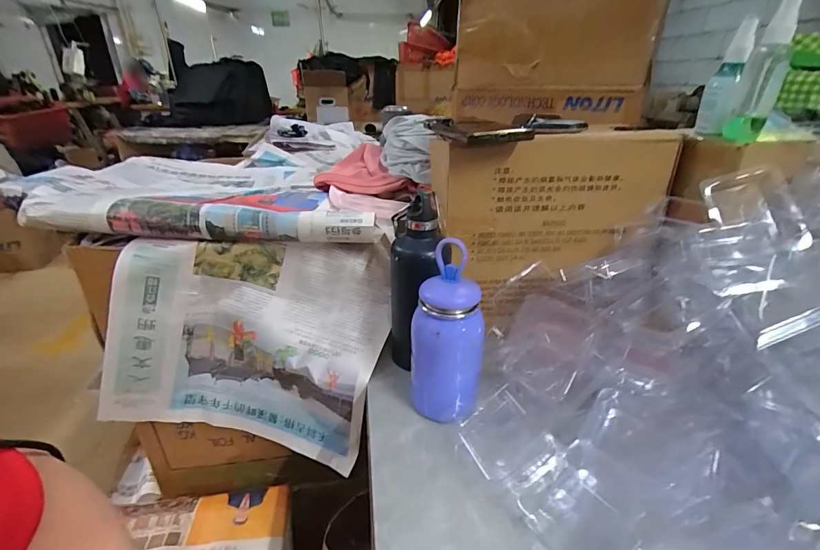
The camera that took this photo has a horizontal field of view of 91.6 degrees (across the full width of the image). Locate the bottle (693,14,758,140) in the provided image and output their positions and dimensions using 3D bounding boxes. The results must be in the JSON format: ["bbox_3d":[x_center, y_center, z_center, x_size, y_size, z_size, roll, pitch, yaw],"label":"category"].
[{"bbox_3d":[0.358,-0.221,0.455,0.030,0.120,0.035,16,31,28],"label":"bottle"}]

